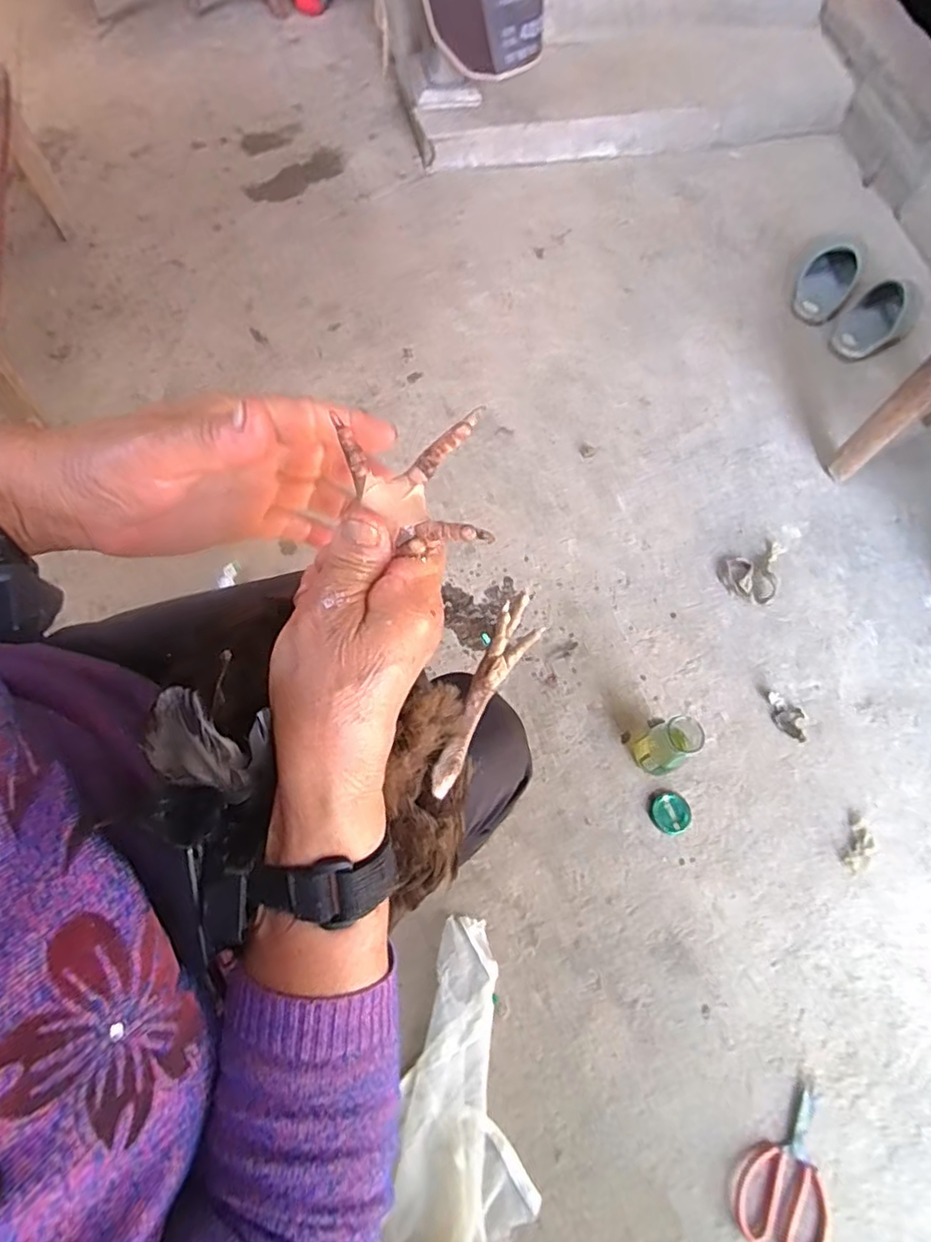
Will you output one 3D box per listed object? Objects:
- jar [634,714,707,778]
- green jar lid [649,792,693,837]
[{"bbox_3d":[0.276,0.171,0.827,0.050,0.139,0.058,-19,71,-11],"label":"jar"},{"bbox_3d":[0.292,0.274,0.864,0.055,0.016,0.056,2,68,-4],"label":"green jar lid"}]

